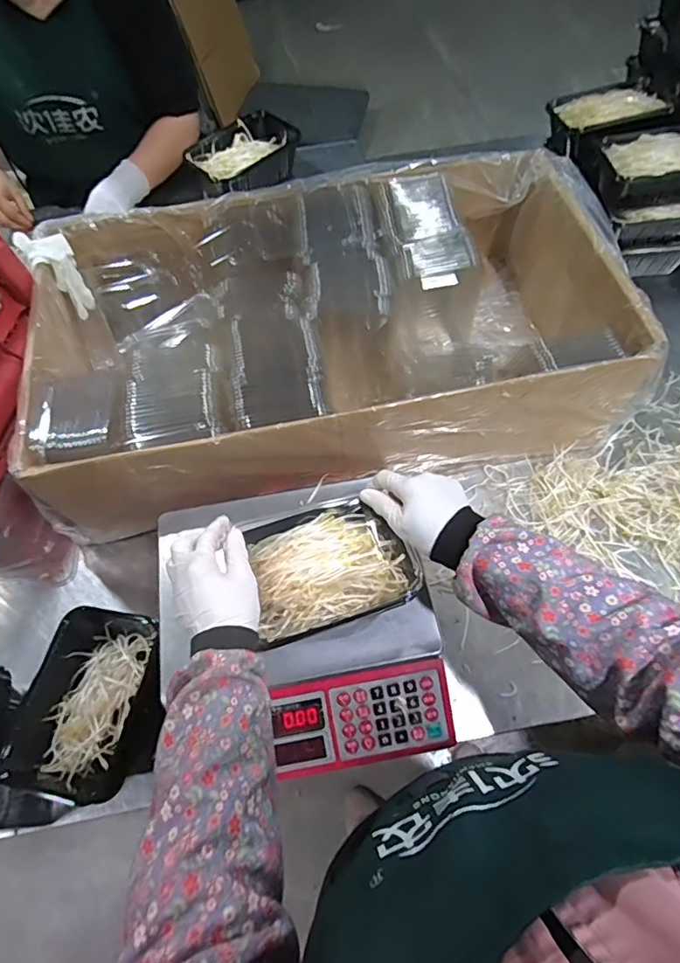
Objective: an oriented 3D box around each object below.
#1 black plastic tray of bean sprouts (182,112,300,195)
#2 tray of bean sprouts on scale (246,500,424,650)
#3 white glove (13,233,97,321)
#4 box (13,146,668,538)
[{"bbox_3d":[-0.161,-0.546,0.881,0.182,0.060,0.117,-42,68,-18],"label":"black plastic tray of bean sprouts"},{"bbox_3d":[-0.018,0.082,0.525,0.165,0.044,0.124,-19,63,-7],"label":"tray of bean sprouts on scale"},{"bbox_3d":[-0.395,-0.301,0.735,0.062,0.134,0.050,-43,25,-18],"label":"white glove"},{"bbox_3d":[-0.016,-0.207,0.746,0.748,0.197,0.435,-11,62,-3],"label":"box"}]

